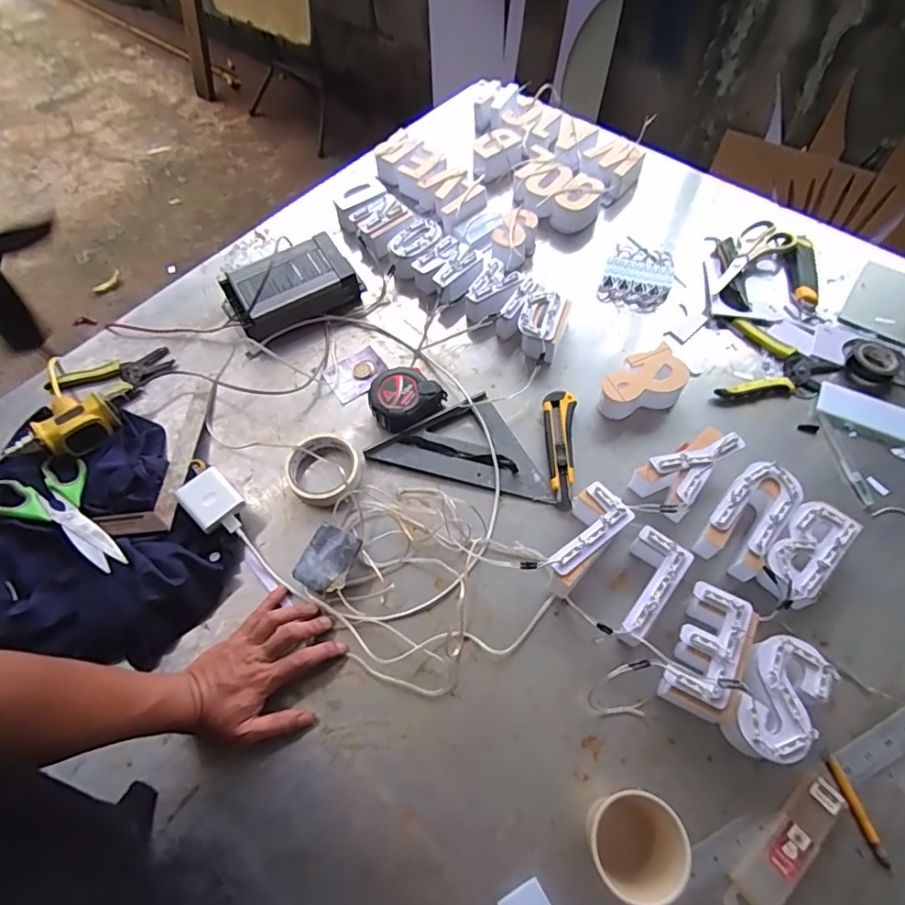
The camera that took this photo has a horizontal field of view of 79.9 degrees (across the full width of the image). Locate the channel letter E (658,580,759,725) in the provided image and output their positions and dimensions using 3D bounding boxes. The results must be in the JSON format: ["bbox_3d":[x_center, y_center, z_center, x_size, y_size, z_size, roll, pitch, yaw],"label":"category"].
[{"bbox_3d":[0.254,0.196,0.534,0.066,0.049,0.116,25,65,15],"label":"channel letter E"}]

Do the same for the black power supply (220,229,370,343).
[{"bbox_3d":[-0.235,-0.240,0.793,0.180,0.052,0.120,-29,63,-13],"label":"black power supply"}]

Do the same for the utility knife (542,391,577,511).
[{"bbox_3d":[0.131,-0.007,0.669,0.040,0.023,0.157,5,61,6],"label":"utility knife"}]

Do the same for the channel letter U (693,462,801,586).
[{"bbox_3d":[0.328,0.073,0.599,0.069,0.053,0.126,36,68,20],"label":"channel letter U"}]

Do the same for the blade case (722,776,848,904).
[{"bbox_3d":[0.289,0.346,0.471,0.140,0.018,0.038,-39,66,-18],"label":"blade case"}]

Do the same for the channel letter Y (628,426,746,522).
[{"bbox_3d":[0.270,0.020,0.629,0.125,0.049,0.067,-36,65,-16],"label":"channel letter Y"}]

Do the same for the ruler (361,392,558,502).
[{"bbox_3d":[0.021,-0.016,0.680,0.225,0.016,0.112,14,62,10],"label":"ruler"}]

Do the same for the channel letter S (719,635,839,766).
[{"bbox_3d":[0.302,0.234,0.512,0.070,0.048,0.119,33,67,19],"label":"channel letter S"}]

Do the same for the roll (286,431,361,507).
[{"bbox_3d":[-0.156,0.024,0.661,0.087,0.025,0.093,-1,61,2],"label":"roll"}]

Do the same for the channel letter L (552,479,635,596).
[{"bbox_3d":[0.138,0.093,0.594,0.061,0.052,0.120,40,70,22],"label":"channel letter L"}]

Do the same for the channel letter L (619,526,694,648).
[{"bbox_3d":[0.197,0.142,0.571,0.056,0.054,0.111,34,68,19],"label":"channel letter L"}]

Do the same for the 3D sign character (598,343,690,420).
[{"bbox_3d":[0.238,-0.085,0.681,0.105,0.048,0.074,-27,63,-12],"label":"3D sign character"}]

